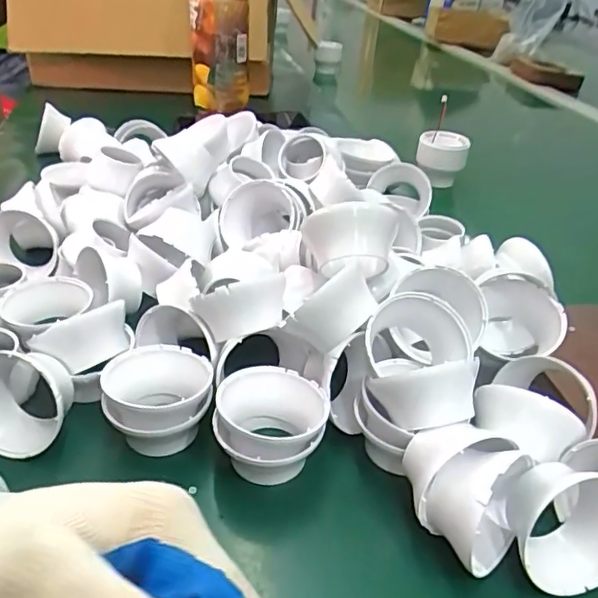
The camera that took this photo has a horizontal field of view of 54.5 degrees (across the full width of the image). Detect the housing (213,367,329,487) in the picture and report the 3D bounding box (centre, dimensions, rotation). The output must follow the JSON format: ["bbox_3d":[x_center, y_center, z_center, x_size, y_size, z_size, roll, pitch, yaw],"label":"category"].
[{"bbox_3d":[-0.014,0.064,0.290,0.056,0.034,0.054,2,35,-2],"label":"housing"}]

